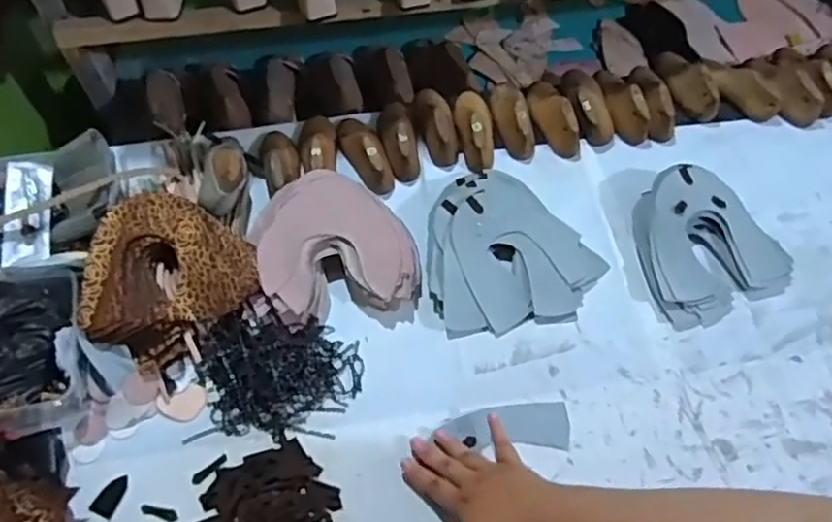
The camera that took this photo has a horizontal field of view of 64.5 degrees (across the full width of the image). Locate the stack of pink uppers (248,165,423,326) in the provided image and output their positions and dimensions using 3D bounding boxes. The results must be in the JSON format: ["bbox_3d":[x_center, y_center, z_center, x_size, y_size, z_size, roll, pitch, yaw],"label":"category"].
[{"bbox_3d":[-0.098,-0.020,0.807,0.183,0.061,0.187,-14,59,-9],"label":"stack of pink uppers"}]

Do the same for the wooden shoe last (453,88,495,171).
[{"bbox_3d":[0.082,-0.194,0.922,0.049,0.051,0.147,-7,58,-4],"label":"wooden shoe last"}]

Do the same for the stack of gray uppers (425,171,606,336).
[{"bbox_3d":[0.115,-0.022,0.819,0.216,0.042,0.217,-11,58,-7],"label":"stack of gray uppers"}]

